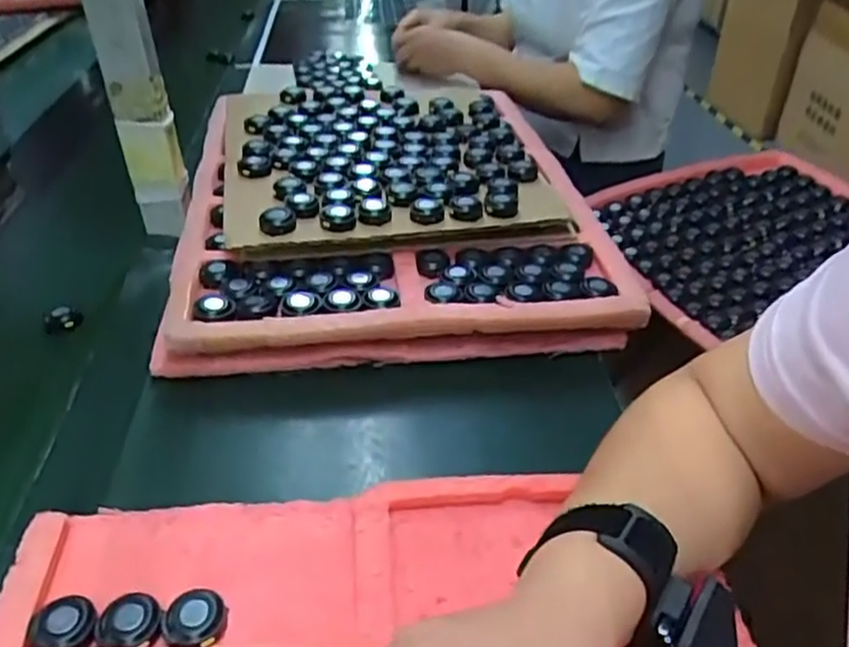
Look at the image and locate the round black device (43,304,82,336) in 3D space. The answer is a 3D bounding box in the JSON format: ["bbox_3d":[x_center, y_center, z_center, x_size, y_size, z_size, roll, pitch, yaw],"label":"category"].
[{"bbox_3d":[-0.311,-0.004,0.587,0.025,0.014,0.026,-1,37,0],"label":"round black device"}]

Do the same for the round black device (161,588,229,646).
[{"bbox_3d":[-0.118,0.149,0.348,0.031,0.007,0.036,-23,45,-32],"label":"round black device"}]

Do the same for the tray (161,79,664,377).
[{"bbox_3d":[-0.033,-0.127,0.674,0.382,0.071,0.420,-2,37,-8],"label":"tray"}]

